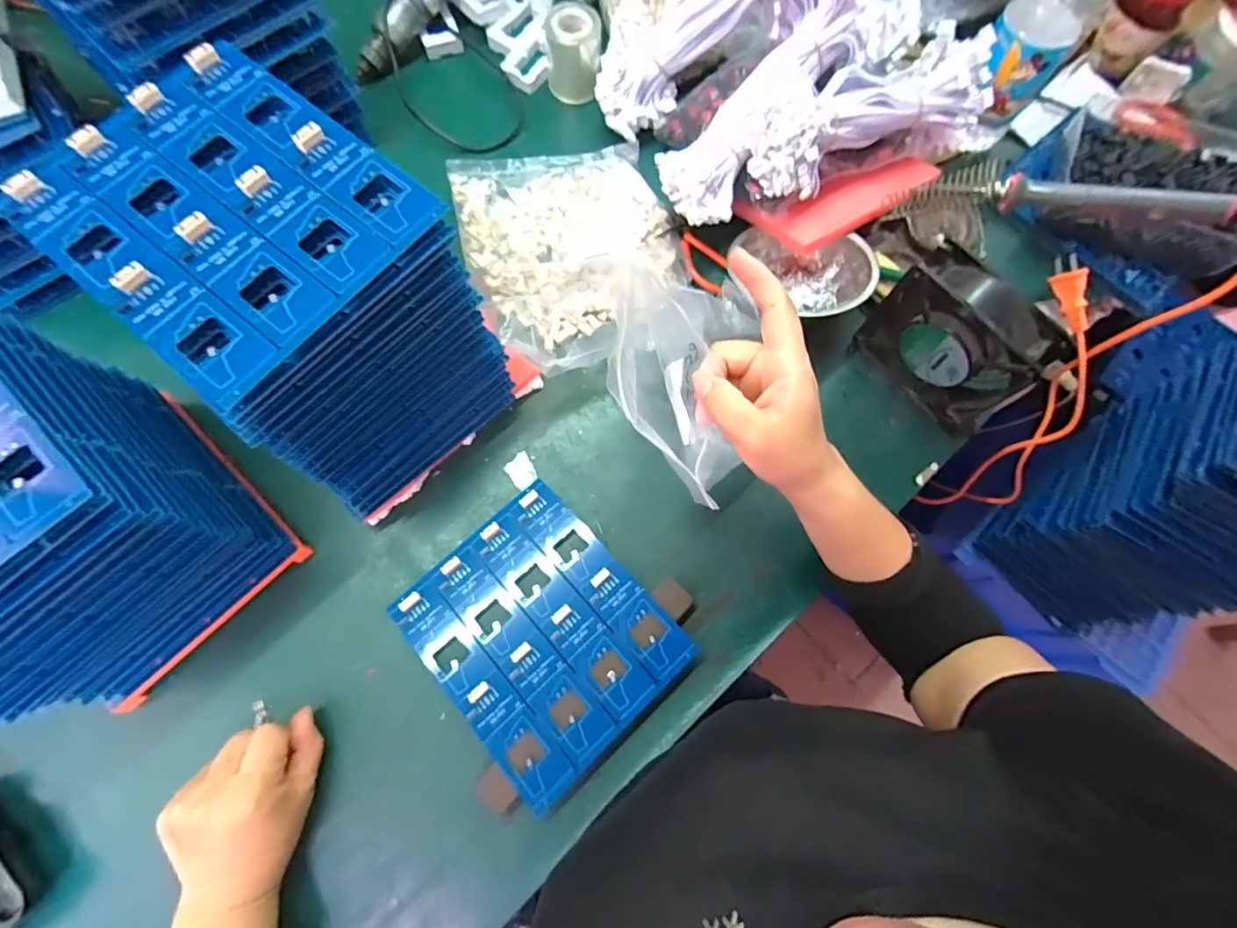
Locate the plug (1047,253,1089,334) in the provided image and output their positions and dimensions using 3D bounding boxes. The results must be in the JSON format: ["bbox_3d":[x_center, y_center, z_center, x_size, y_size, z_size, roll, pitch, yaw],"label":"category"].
[{"bbox_3d":[0.421,-0.158,0.494,0.015,0.024,0.070,-12,89,-5],"label":"plug"}]

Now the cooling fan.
[{"bbox_3d":[0.270,-0.094,0.433,0.045,0.124,0.129,-38,79,-11],"label":"cooling fan"}]

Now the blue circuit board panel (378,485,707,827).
[{"bbox_3d":[-0.061,0.128,0.411,0.157,0.006,0.189,-42,72,-11],"label":"blue circuit board panel"}]

